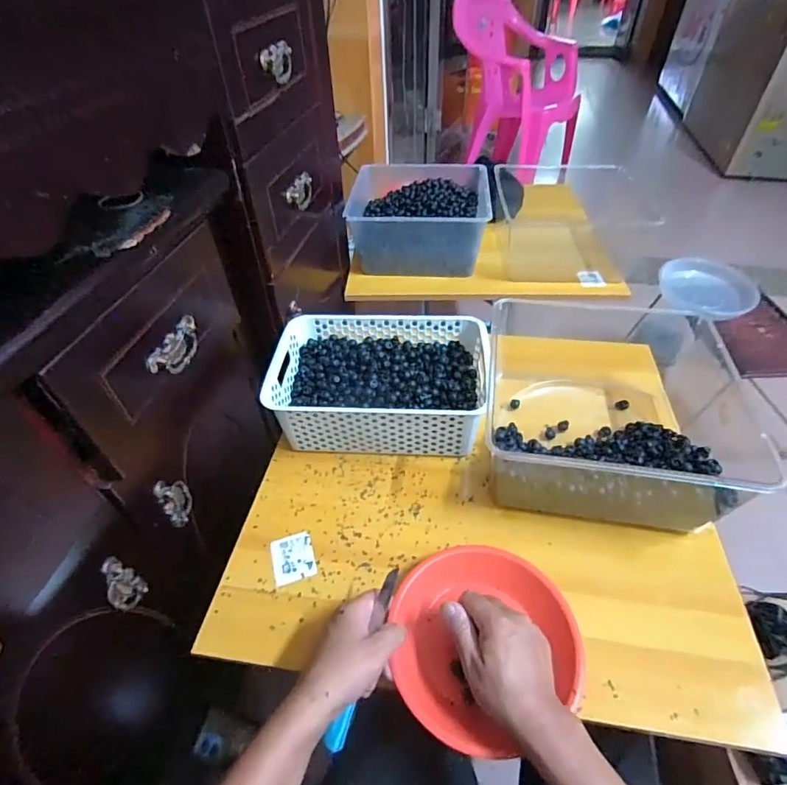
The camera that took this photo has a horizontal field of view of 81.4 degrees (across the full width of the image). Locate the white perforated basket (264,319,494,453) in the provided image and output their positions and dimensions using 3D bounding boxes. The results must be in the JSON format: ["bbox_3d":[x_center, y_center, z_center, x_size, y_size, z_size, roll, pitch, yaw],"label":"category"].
[{"bbox_3d":[-0.021,-0.011,0.696,0.296,0.113,0.202,3,45,5],"label":"white perforated basket"}]

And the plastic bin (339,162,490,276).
[{"bbox_3d":[0.053,-0.405,1.059,0.298,0.131,0.298,0,45,2],"label":"plastic bin"}]

